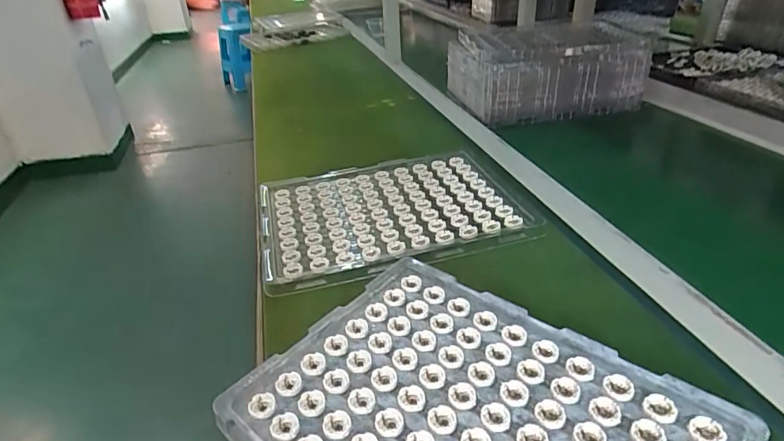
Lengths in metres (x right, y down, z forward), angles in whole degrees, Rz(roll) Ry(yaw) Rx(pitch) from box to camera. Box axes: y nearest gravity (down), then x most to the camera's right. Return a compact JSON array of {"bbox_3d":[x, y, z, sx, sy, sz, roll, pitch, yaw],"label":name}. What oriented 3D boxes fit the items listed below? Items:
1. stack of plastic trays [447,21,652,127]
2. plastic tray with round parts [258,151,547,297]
[{"bbox_3d":[0.331,-0.352,1.038,0.373,0.117,0.301,-7,33,-6],"label":"stack of plastic trays"},{"bbox_3d":[-0.006,-0.016,0.643,0.343,0.016,0.258,-11,33,-12],"label":"plastic tray with round parts"}]

